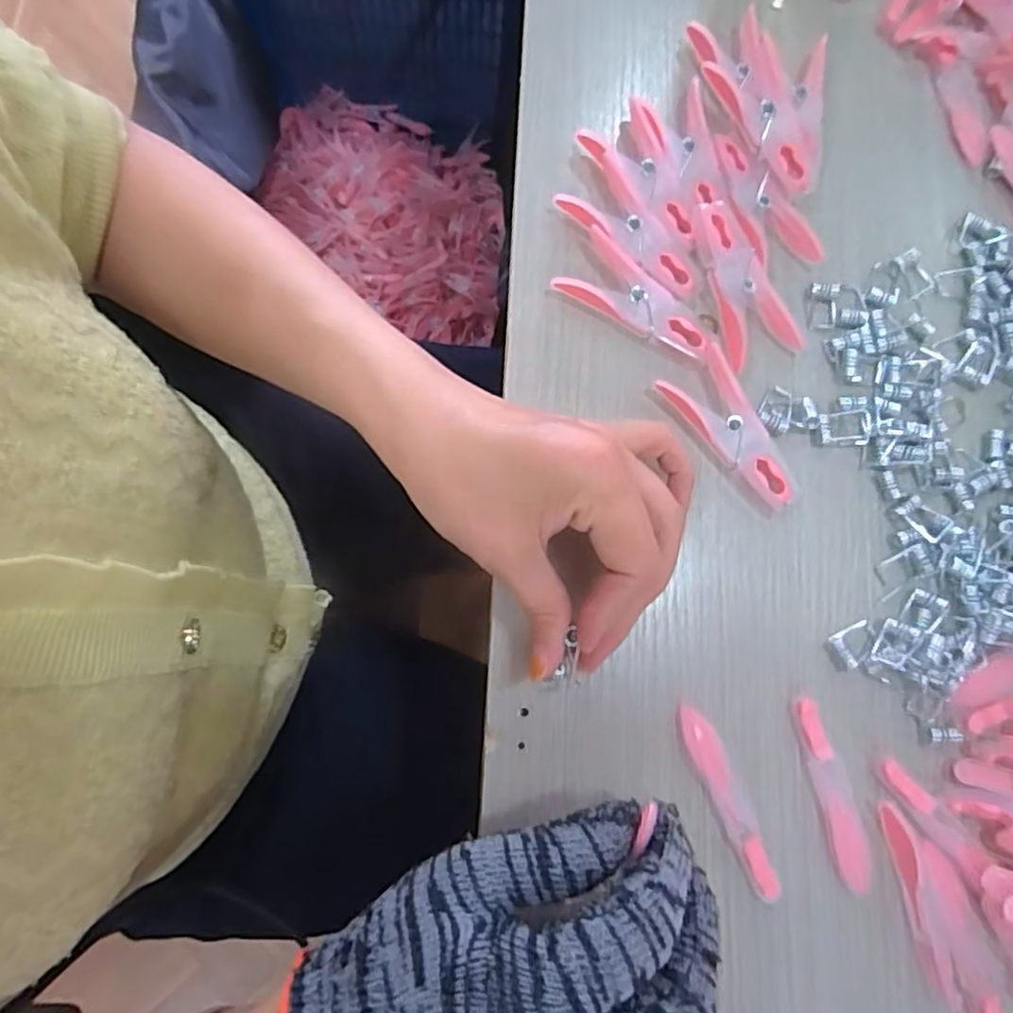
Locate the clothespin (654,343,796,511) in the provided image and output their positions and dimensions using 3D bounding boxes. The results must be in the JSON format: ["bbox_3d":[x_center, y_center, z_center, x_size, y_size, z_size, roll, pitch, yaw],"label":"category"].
[{"bbox_3d":[0.105,-0.034,0.294,0.035,0.013,0.076,-36,82,-7],"label":"clothespin"}]

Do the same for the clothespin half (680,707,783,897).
[{"bbox_3d":[0.091,0.121,0.266,0.014,0.009,0.077,-23,81,-5],"label":"clothespin half"}]

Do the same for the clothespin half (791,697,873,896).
[{"bbox_3d":[0.136,0.118,0.267,0.015,0.007,0.077,-14,80,-3],"label":"clothespin half"}]

